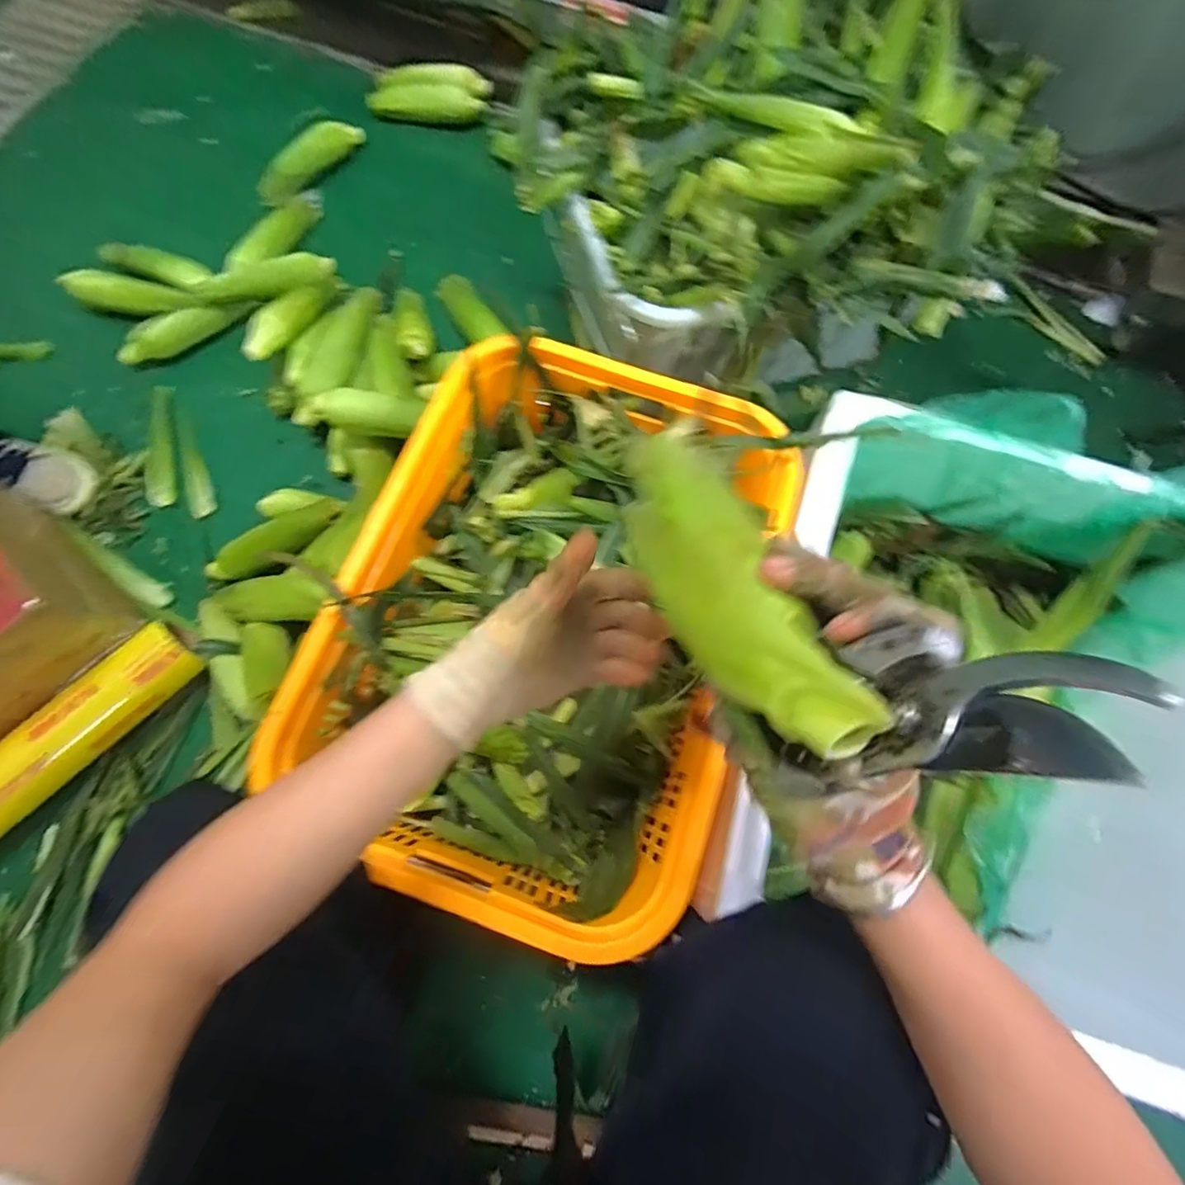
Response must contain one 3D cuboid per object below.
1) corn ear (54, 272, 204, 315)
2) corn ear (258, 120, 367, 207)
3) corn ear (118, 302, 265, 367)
[{"bbox_3d":[-0.810,-0.524,0.983,0.218,0.048,0.060,-2,70,-22],"label":"corn ear"},{"bbox_3d":[-0.573,-0.872,1.123,0.078,0.060,0.258,37,75,11],"label":"corn ear"},{"bbox_3d":[-0.723,-0.471,0.991,0.229,0.050,0.047,-37,76,-12],"label":"corn ear"}]

